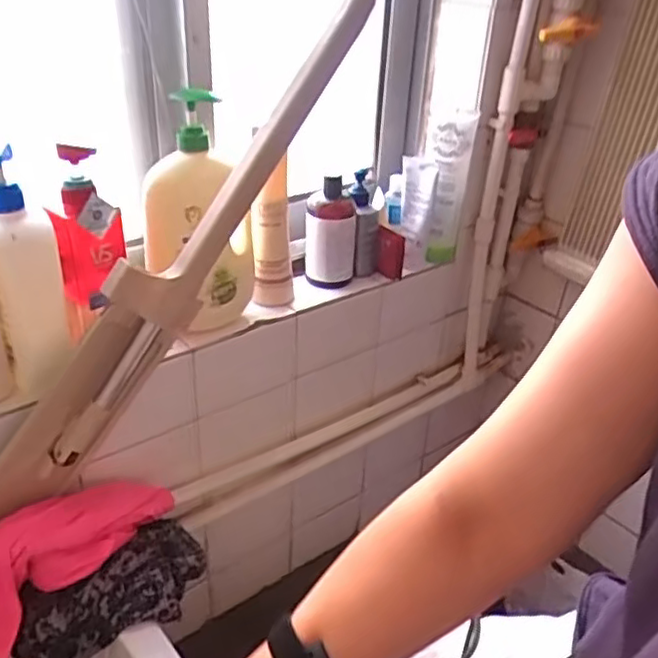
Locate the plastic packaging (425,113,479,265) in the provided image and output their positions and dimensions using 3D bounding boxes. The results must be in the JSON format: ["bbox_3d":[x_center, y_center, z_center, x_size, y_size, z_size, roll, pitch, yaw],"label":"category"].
[{"bbox_3d":[0.165,-0.197,0.943,0.060,0.212,0.053,7,31,6],"label":"plastic packaging"}]

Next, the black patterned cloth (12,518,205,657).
[{"bbox_3d":[-0.225,0.294,0.709,0.210,0.067,0.103,-24,40,-38],"label":"black patterned cloth"}]

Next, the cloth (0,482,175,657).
[{"bbox_3d":[-0.280,0.231,0.712,0.091,0.105,0.239,29,39,35],"label":"cloth"}]

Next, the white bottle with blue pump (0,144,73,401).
[{"bbox_3d":[-0.302,-0.049,0.662,0.063,0.244,0.053,-9,33,-20],"label":"white bottle with blue pump"}]

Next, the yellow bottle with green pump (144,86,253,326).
[{"bbox_3d":[-0.145,-0.122,0.749,0.125,0.268,0.067,-21,39,-35],"label":"yellow bottle with green pump"}]

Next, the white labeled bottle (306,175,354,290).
[{"bbox_3d":[0.003,-0.130,0.899,0.068,0.139,0.054,4,31,2],"label":"white labeled bottle"}]

